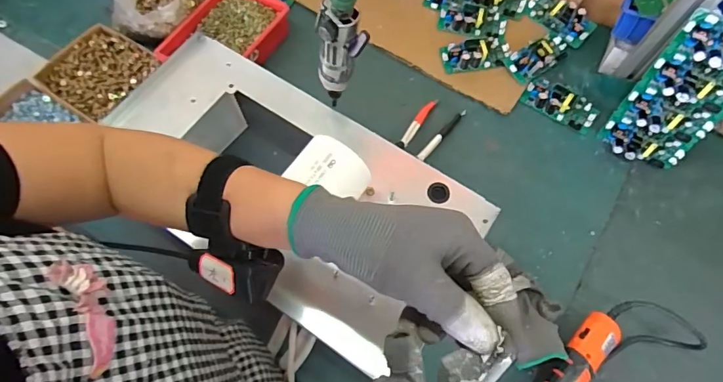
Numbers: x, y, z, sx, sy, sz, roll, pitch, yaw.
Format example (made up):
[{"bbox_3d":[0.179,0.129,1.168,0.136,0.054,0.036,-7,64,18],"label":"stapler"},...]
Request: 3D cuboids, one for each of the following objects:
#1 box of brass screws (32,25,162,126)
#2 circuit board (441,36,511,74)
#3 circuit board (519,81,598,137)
[{"bbox_3d":[-0.416,-0.185,0.709,0.146,0.043,0.144,36,71,14],"label":"box of brass screws"},{"bbox_3d":[0.196,-0.235,0.745,0.118,0.028,0.055,-12,68,-3],"label":"circuit board"},{"bbox_3d":[0.323,-0.144,0.710,0.119,0.022,0.053,32,72,14],"label":"circuit board"}]

